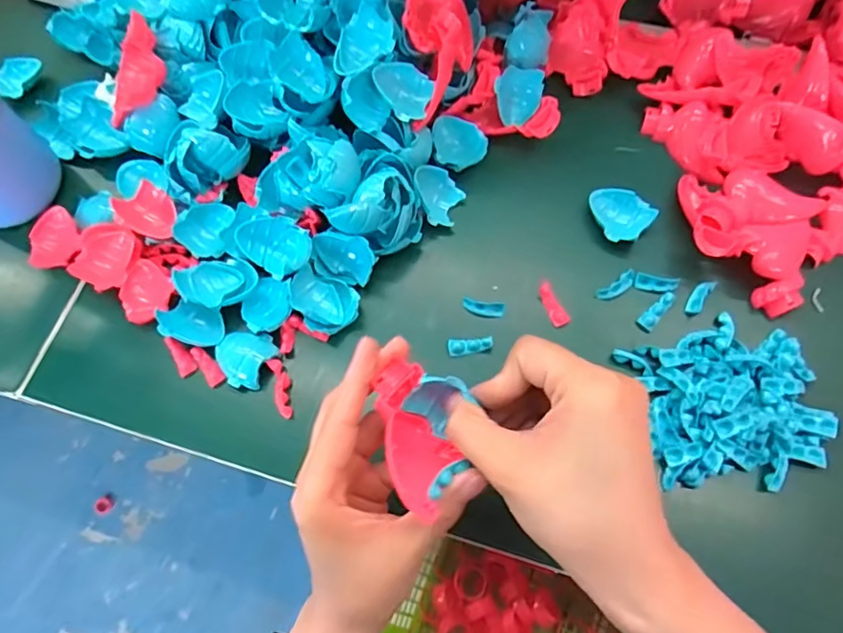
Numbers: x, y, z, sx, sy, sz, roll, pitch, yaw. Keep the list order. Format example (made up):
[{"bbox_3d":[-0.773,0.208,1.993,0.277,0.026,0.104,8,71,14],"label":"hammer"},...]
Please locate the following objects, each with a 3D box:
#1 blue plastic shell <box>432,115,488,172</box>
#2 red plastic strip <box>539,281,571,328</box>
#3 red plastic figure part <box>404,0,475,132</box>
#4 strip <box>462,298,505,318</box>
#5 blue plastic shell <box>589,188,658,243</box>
[{"bbox_3d":[0.026,-0.132,0.419,0.038,0.008,0.048,-27,69,-8],"label":"blue plastic shell"},{"bbox_3d":[0.089,-0.008,0.378,0.012,0.009,0.032,-21,68,-5],"label":"red plastic strip"},{"bbox_3d":[0.013,-0.193,0.397,0.047,0.046,0.119,1,89,4],"label":"red plastic figure part"},{"bbox_3d":[0.042,-0.005,0.381,0.028,0.004,0.012,10,69,7],"label":"strip"},{"bbox_3d":[0.139,-0.072,0.395,0.038,0.017,0.043,-36,71,-11],"label":"blue plastic shell"}]

